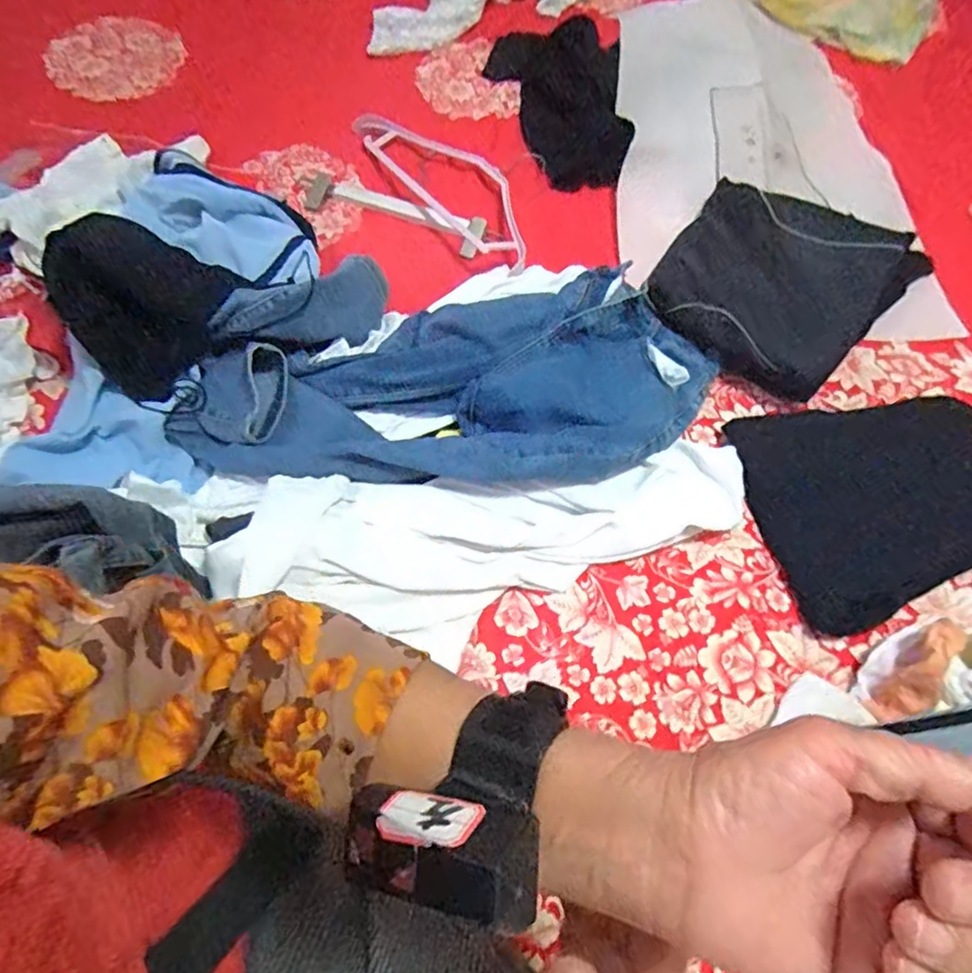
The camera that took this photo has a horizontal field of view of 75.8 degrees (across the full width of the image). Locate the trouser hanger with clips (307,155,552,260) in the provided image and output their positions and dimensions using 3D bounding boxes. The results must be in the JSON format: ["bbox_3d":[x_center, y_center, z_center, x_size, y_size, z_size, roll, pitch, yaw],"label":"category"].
[{"bbox_3d":[-0.133,-0.385,0.895,0.269,0.032,0.075,15,64,4],"label":"trouser hanger with clips"}]

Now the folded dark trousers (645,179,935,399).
[{"bbox_3d":[0.388,-0.274,0.812,0.291,0.062,0.316,34,67,12],"label":"folded dark trousers"}]

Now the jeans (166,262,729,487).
[{"bbox_3d":[-0.023,-0.097,0.683,0.611,0.073,0.243,-12,65,-9],"label":"jeans"}]

